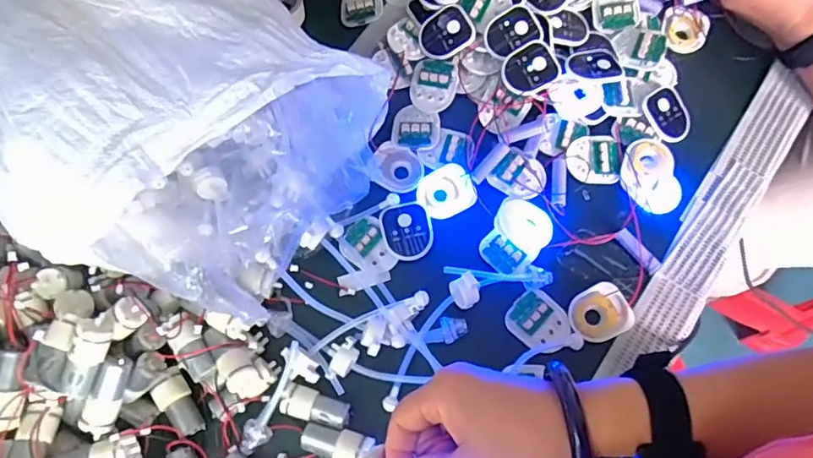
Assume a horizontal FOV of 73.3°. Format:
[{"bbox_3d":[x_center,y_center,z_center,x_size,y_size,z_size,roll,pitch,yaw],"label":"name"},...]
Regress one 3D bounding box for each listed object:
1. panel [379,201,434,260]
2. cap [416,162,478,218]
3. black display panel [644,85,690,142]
[{"bbox_3d":[0.001,0.001,0.544,0.048,0.006,0.059,-17,71,-3],"label":"panel"},{"bbox_3d":[0.040,-0.039,0.555,0.056,0.007,0.051,-22,72,-4],"label":"cap"},{"bbox_3d":[0.274,-0.122,0.573,0.044,0.008,0.059,-19,71,-3],"label":"black display panel"}]

